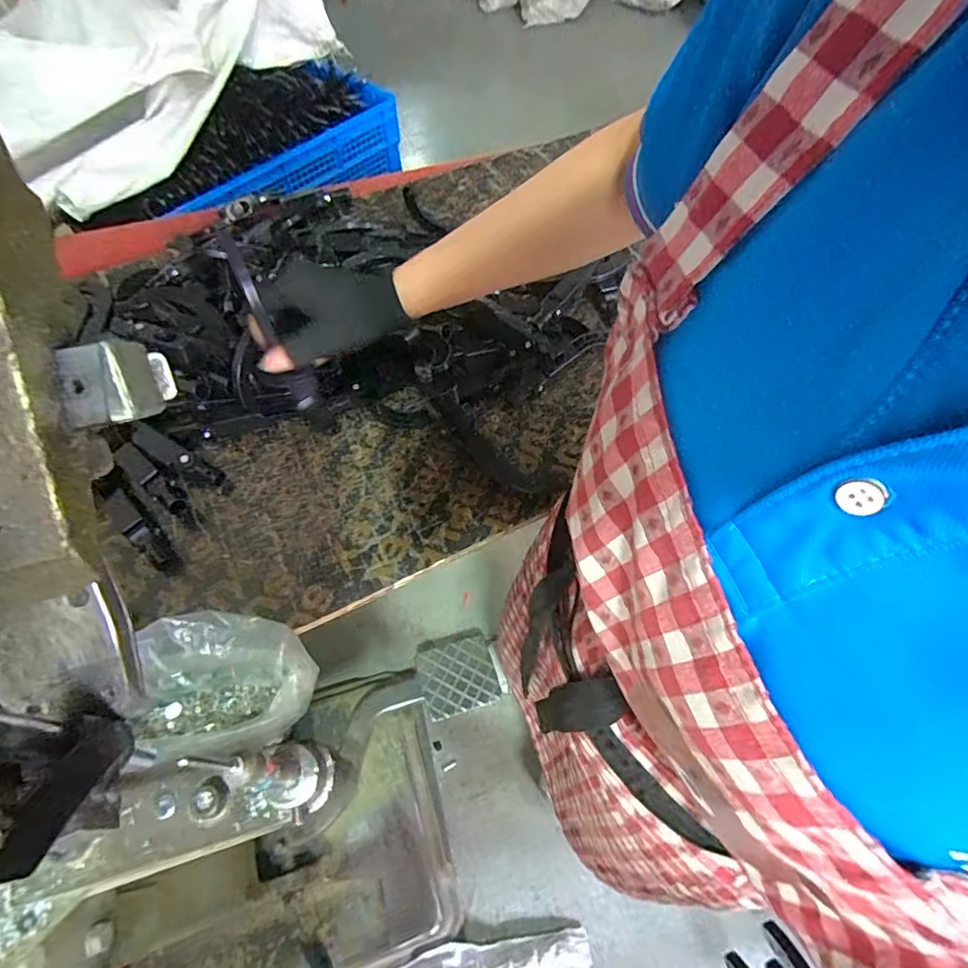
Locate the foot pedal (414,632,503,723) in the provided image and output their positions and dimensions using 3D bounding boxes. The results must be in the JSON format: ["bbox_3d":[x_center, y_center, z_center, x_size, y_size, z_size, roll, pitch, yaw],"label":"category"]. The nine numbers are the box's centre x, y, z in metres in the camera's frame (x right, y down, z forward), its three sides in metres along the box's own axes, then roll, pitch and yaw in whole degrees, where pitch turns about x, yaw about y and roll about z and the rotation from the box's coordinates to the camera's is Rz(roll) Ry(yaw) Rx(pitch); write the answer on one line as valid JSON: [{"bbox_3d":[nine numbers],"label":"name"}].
[{"bbox_3d":[-0.053,0.388,1.075,0.148,0.015,0.138,-17,60,-9],"label":"foot pedal"}]

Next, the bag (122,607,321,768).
[{"bbox_3d":[-0.216,0.169,0.446,0.151,0.083,0.115,-7,59,-3],"label":"bag"}]

